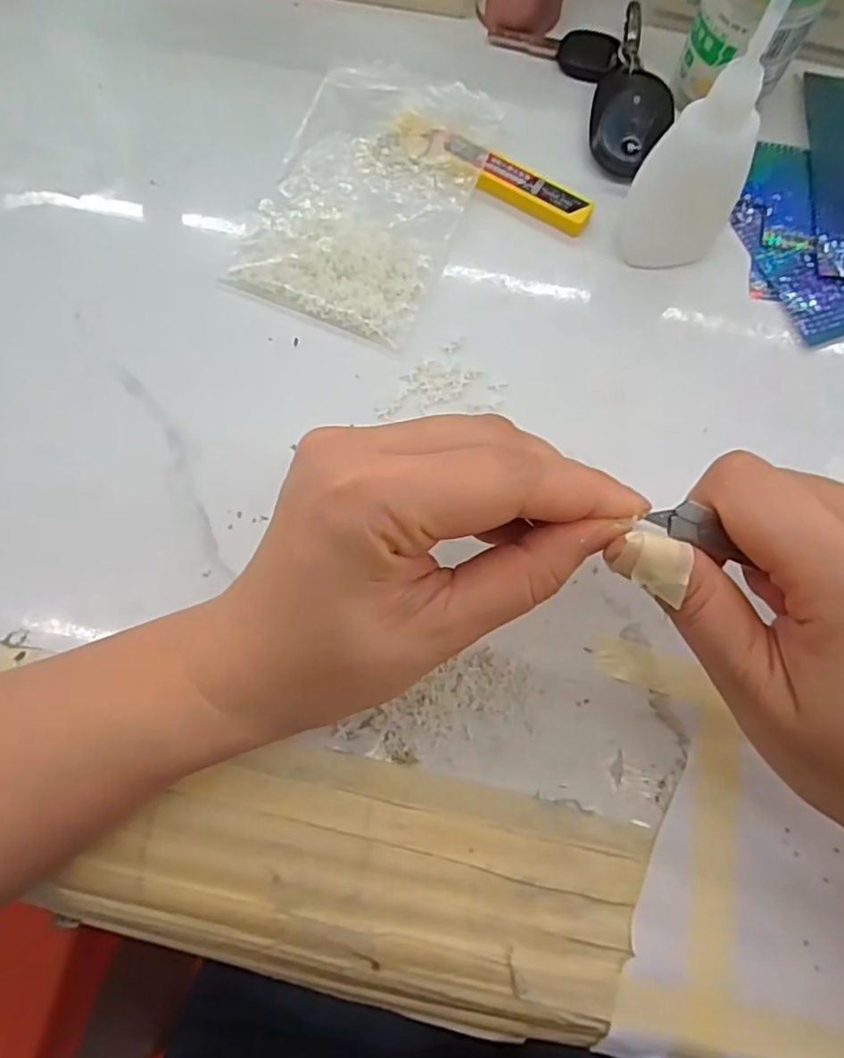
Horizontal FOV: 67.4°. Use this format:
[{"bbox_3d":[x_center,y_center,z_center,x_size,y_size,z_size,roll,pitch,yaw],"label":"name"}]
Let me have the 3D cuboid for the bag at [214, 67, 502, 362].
[{"bbox_3d":[-0.025,-0.151,0.286,0.087,0.009,0.127,22,81,4],"label":"bag"}]

